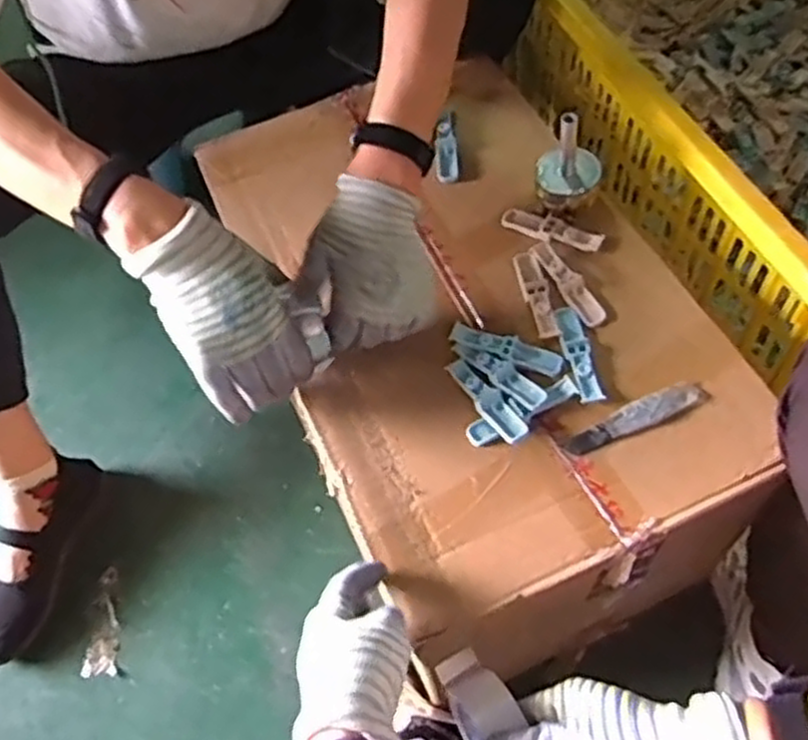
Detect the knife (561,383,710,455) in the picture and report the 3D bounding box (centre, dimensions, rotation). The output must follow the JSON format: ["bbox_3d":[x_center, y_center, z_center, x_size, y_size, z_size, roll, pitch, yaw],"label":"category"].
[{"bbox_3d":[0.190,0.039,0.640,0.123,0.011,0.024,-20,60,-9],"label":"knife"}]

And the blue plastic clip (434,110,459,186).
[{"bbox_3d":[0.044,-0.230,0.797,0.022,0.010,0.095,-2,59,1],"label":"blue plastic clip"}]

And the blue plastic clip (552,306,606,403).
[{"bbox_3d":[0.148,-0.016,0.659,0.022,0.010,0.093,-10,59,-4],"label":"blue plastic clip"}]

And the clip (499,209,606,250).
[{"bbox_3d":[0.138,-0.131,0.728,0.094,0.009,0.025,20,62,14],"label":"clip"}]

